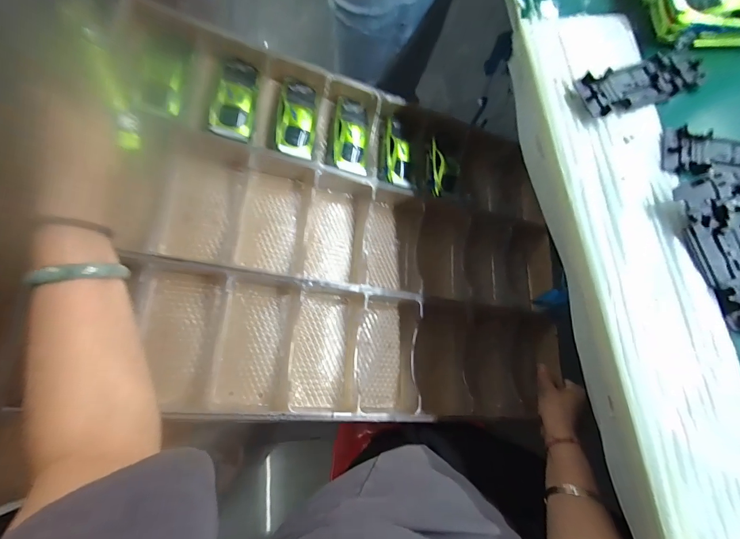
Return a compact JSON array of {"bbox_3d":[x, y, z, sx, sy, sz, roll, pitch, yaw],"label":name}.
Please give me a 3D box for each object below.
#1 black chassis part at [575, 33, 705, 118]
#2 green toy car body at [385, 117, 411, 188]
[{"bbox_3d":[0.274,-0.189,0.347,0.131,0.014,0.052,-22,74,-5],"label":"black chassis part"},{"bbox_3d":[0.042,-0.176,0.533,0.035,0.030,0.113,-2,74,1],"label":"green toy car body"}]

